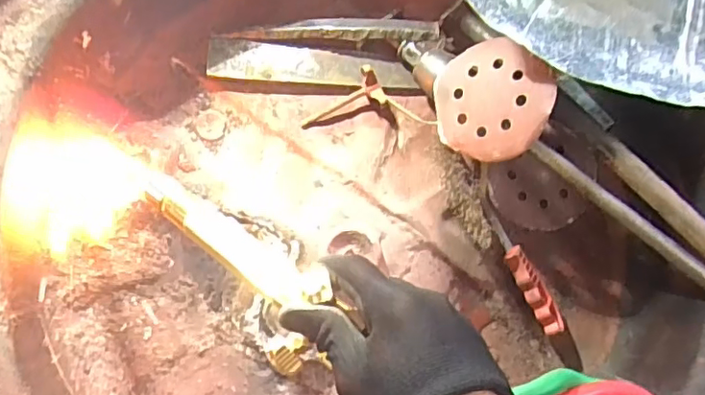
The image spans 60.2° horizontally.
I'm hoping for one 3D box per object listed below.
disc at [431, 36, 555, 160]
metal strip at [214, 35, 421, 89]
[{"bbox_3d":[0.129,-0.091,0.569,0.121,0.010,0.108,43,110,35],"label":"disc"},{"bbox_3d":[-0.039,-0.137,0.625,0.211,0.009,0.038,4,87,-5],"label":"metal strip"}]

